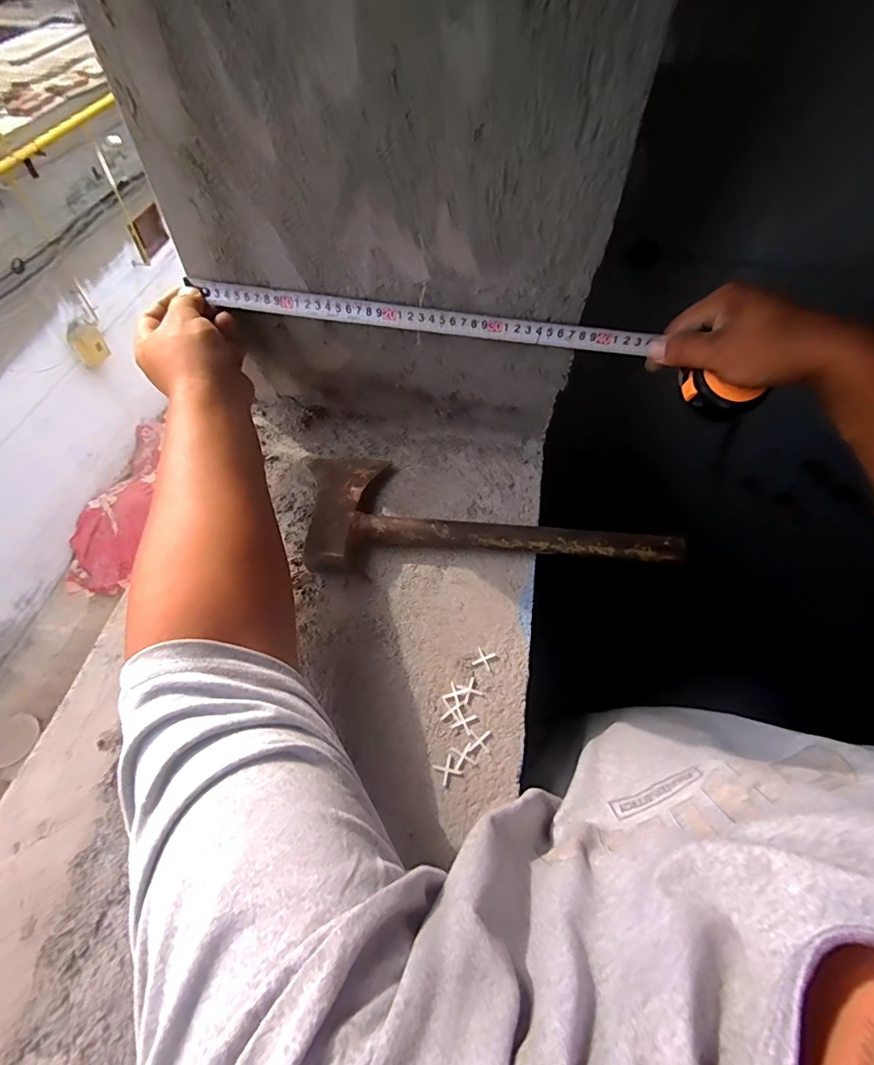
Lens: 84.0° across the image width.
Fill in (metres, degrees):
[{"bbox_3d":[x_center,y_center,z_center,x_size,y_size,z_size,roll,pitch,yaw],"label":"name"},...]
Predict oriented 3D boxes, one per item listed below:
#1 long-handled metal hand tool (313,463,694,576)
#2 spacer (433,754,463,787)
[{"bbox_3d":[0.046,-0.006,0.471,0.357,0.032,0.138,6,57,3],"label":"long-handled metal hand tool"},{"bbox_3d":[0.008,0.176,0.360,0.016,0.004,0.016,-28,61,-18],"label":"spacer"}]

